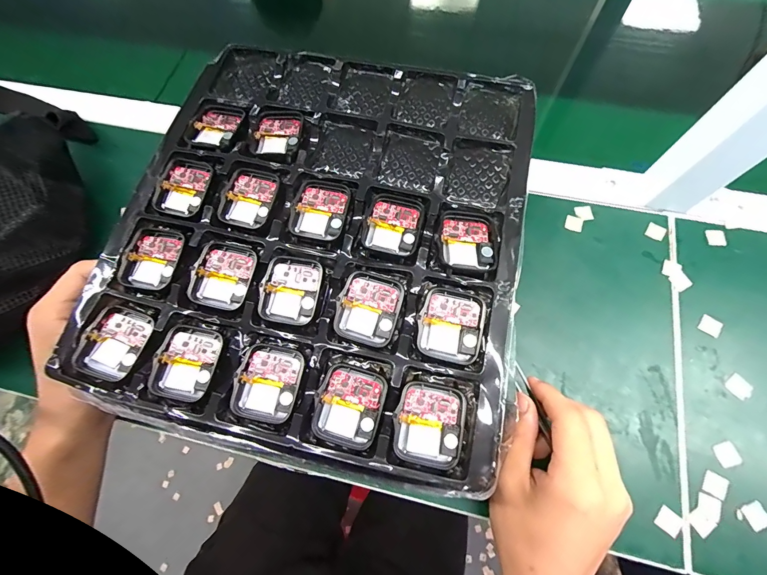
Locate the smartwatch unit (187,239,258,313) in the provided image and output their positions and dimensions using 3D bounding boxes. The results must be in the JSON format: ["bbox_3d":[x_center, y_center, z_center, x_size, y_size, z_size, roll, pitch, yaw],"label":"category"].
[{"bbox_3d":[-0.103,-0.008,0.223,0.037,0.009,0.043,15,71,7],"label":"smartwatch unit"}]

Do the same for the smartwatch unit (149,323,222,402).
[{"bbox_3d":[-0.117,0.045,0.206,0.034,0.007,0.043,12,70,6],"label":"smartwatch unit"}]

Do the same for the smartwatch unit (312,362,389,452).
[{"bbox_3d":[-0.019,0.068,0.198,0.037,0.009,0.043,17,71,8],"label":"smartwatch unit"}]

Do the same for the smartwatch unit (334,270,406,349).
[{"bbox_3d":[-0.008,0.013,0.211,0.037,0.010,0.042,16,71,8],"label":"smartwatch unit"}]

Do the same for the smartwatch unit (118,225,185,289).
[{"bbox_3d":[-0.153,-0.019,0.230,0.037,0.010,0.043,12,70,7],"label":"smartwatch unit"}]

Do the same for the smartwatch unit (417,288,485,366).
[{"bbox_3d":[0.041,0.022,0.206,0.037,0.006,0.042,14,71,7],"label":"smartwatch unit"}]

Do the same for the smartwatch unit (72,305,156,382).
[{"bbox_3d":[-0.164,0.035,0.212,0.034,0.012,0.043,16,71,8],"label":"smartwatch unit"}]

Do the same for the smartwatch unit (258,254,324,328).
[{"bbox_3d":[-0.058,0.002,0.219,0.035,0.010,0.043,12,70,7],"label":"smartwatch unit"}]

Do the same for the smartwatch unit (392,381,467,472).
[{"bbox_3d":[0.025,0.077,0.192,0.037,0.006,0.043,12,70,6],"label":"smartwatch unit"}]

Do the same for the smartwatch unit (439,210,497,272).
[{"bbox_3d":[0.055,-0.031,0.221,0.036,0.006,0.042,7,70,5],"label":"smartwatch unit"}]

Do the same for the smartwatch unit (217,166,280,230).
[{"bbox_3d":[-0.094,-0.063,0.239,0.037,0.008,0.042,14,71,7],"label":"smartwatch unit"}]

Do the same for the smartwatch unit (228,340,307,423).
[{"bbox_3d":[-0.068,0.056,0.204,0.035,0.008,0.044,13,71,7],"label":"smartwatch unit"}]

